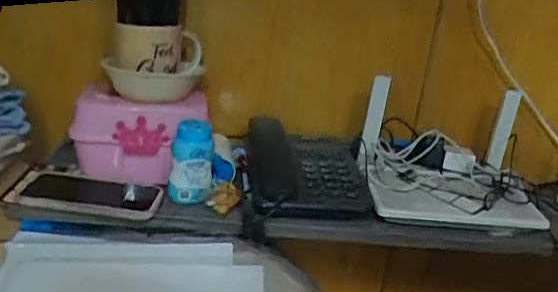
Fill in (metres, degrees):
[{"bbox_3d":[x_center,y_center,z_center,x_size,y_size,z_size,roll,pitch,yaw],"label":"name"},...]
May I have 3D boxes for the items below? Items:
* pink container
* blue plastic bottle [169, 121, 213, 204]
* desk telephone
[{"bbox_3d":[-0.175,-0.006,0.723,0.154,0.115,0.098,6,20,4],"label":"pink container"},{"bbox_3d":[-0.107,0.021,0.690,0.053,0.102,0.044,2,21,-6],"label":"blue plastic bottle"},{"bbox_3d":[0.037,0.027,0.747,0.153,0.087,0.159,4,19,-8],"label":"desk telephone"}]

